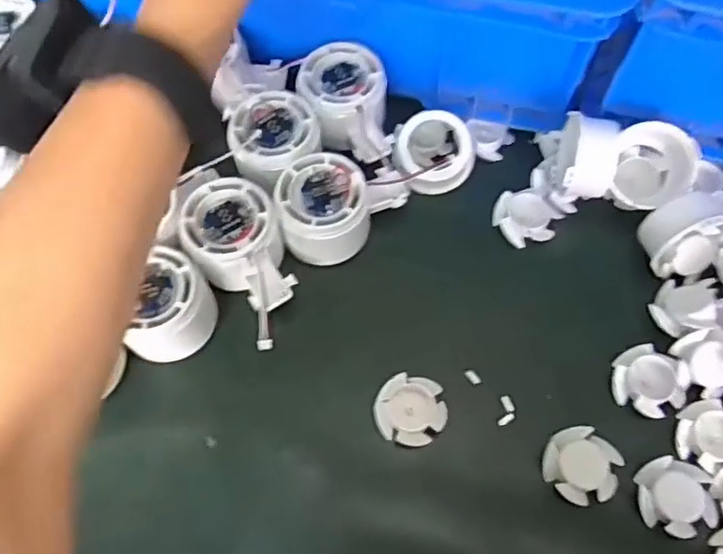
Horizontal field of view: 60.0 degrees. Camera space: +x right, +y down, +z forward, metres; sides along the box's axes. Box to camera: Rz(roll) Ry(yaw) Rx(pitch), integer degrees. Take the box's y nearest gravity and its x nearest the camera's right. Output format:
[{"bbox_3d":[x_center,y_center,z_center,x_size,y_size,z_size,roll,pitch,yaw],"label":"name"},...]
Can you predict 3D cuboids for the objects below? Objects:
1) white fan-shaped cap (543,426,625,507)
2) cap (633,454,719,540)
[{"bbox_3d":[0.124,0.106,0.353,0.039,0.012,0.040,-1,66,2],"label":"white fan-shaped cap"},{"bbox_3d":[0.175,0.121,0.347,0.039,0.008,0.041,-1,66,2],"label":"cap"}]

